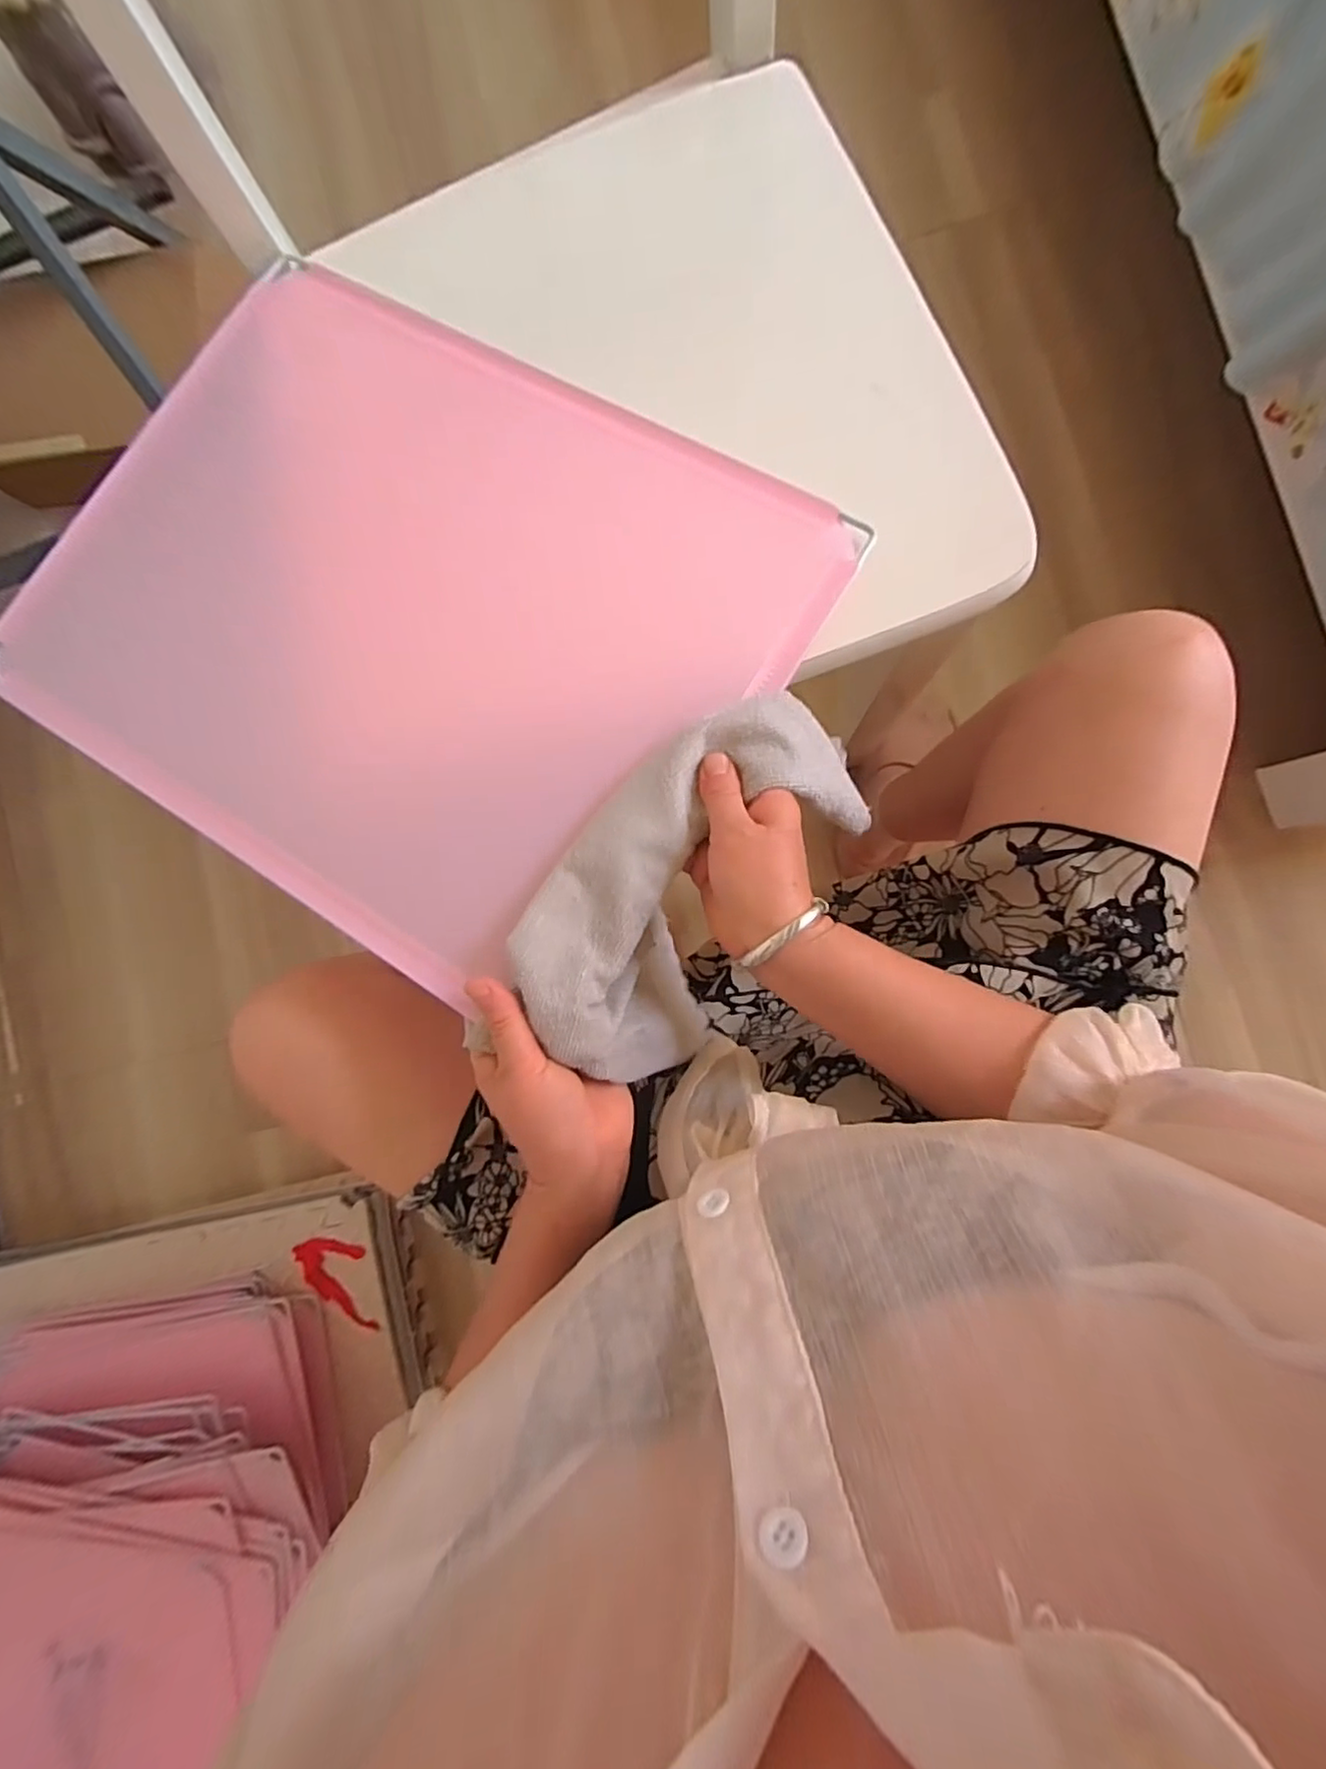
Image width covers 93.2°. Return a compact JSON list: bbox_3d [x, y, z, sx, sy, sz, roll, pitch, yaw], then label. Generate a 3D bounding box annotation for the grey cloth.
[{"bbox_3d":[0.018,-0.002,0.344,0.110,0.106,0.212,36,92,6],"label":"grey cloth"}]

